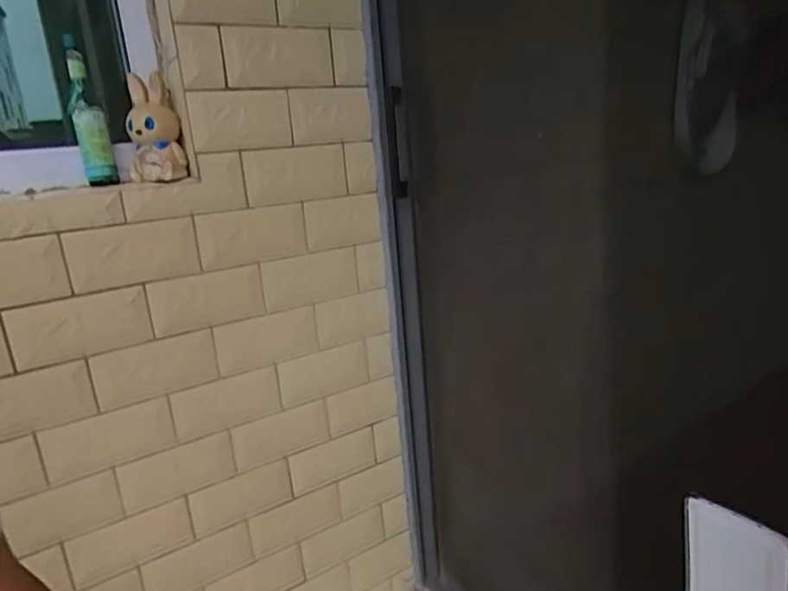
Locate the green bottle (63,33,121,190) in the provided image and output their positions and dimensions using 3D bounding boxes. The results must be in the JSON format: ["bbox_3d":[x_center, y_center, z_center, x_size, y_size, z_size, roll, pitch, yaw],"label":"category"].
[{"bbox_3d":[-0.505,-0.297,0.906,0.048,0.222,0.043,-15,19,-31],"label":"green bottle"}]

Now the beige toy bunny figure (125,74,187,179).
[{"bbox_3d":[-0.414,-0.283,0.938,0.088,0.164,0.070,-12,17,-22],"label":"beige toy bunny figure"}]

